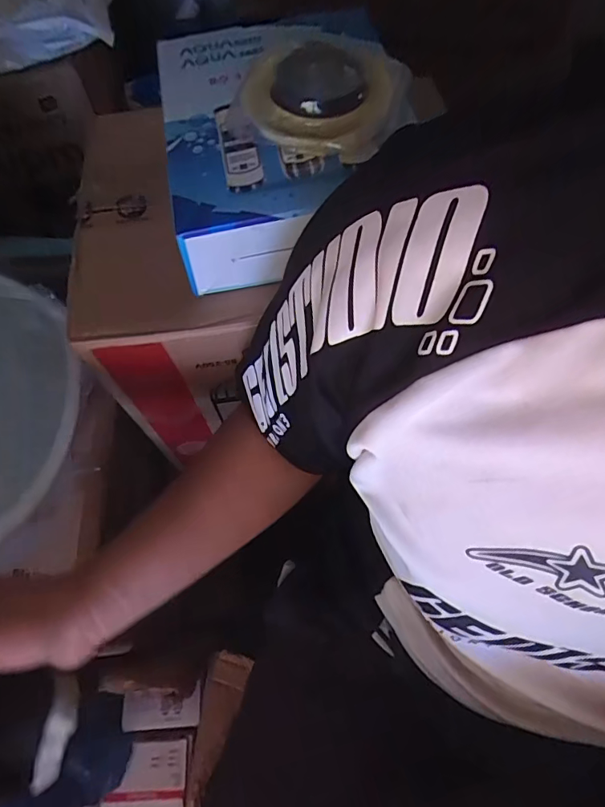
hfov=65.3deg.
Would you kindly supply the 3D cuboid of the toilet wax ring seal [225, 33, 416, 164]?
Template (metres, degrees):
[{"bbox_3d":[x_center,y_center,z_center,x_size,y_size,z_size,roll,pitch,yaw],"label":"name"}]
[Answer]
[{"bbox_3d":[0.014,-0.262,0.398,0.142,0.044,0.130,0,66,0],"label":"toilet wax ring seal"}]

